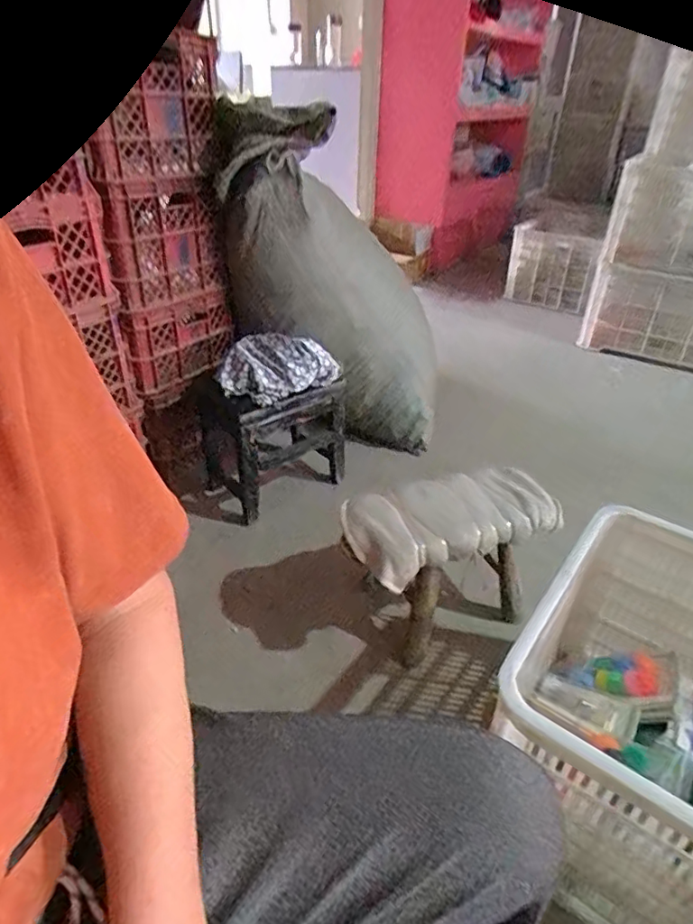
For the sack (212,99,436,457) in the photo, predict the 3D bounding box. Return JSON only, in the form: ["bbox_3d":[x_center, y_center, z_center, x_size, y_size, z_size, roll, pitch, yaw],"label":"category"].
[{"bbox_3d":[-0.036,-0.400,1.370,0.391,0.886,0.341,-29,31,15],"label":"sack"}]

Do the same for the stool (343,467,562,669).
[{"bbox_3d":[0.176,0.180,1.010,0.369,0.252,0.181,-14,37,-21],"label":"stool"}]

